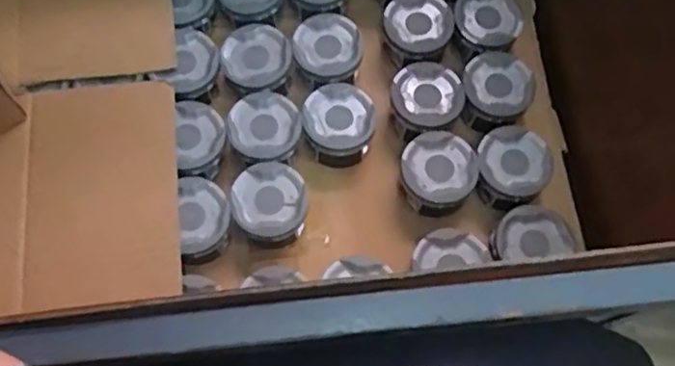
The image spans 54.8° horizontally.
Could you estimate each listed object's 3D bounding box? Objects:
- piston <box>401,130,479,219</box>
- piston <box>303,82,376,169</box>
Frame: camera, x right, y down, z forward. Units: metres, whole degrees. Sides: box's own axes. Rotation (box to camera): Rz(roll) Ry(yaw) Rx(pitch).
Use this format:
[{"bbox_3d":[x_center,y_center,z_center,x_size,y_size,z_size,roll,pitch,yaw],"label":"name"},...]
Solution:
[{"bbox_3d":[0.126,-0.014,0.813,0.089,0.056,0.095,0,70,-1],"label":"piston"},{"bbox_3d":[0.002,-0.077,0.853,0.093,0.063,0.102,12,70,3],"label":"piston"}]

